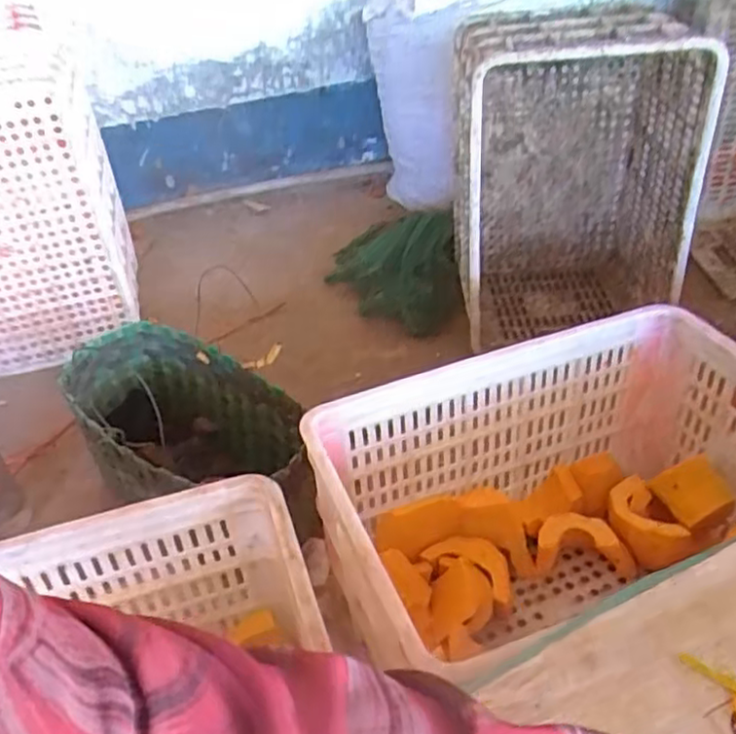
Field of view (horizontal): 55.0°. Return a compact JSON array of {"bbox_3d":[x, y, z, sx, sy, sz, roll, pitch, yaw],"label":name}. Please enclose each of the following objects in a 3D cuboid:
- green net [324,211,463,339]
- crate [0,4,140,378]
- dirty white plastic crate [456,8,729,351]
[{"bbox_3d":[0.050,-0.225,1.528,0.277,0.089,0.388,-4,37,3],"label":"green net"},{"bbox_3d":[-0.641,-0.278,1.257,0.346,0.502,0.315,-15,38,-11],"label":"crate"},{"bbox_3d":[0.373,-0.359,1.328,0.398,0.514,0.328,0,37,8],"label":"dirty white plastic crate"}]

